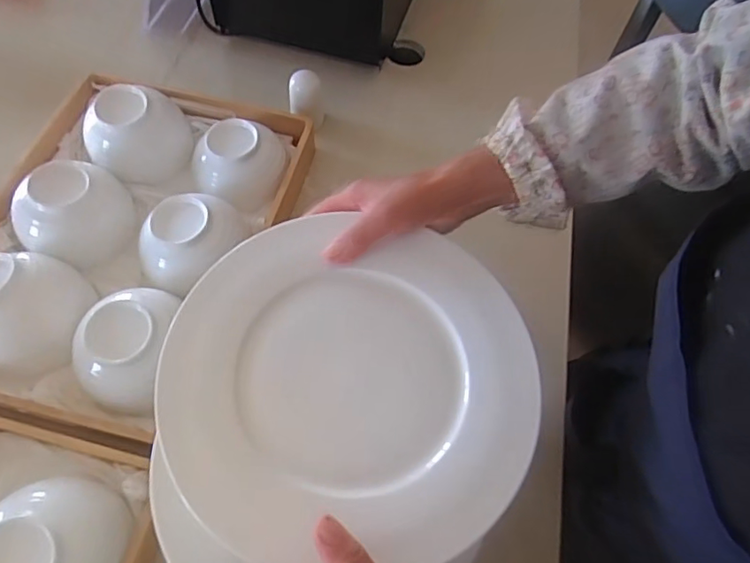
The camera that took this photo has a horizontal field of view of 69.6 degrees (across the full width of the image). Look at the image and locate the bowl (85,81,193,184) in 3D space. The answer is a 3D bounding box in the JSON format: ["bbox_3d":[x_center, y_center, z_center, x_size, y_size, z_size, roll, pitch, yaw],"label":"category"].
[{"bbox_3d":[-0.277,-0.174,0.634,0.117,0.078,0.104,-20,64,-14],"label":"bowl"}]

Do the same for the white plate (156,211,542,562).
[{"bbox_3d":[-0.020,0.068,0.372,0.247,0.022,0.233,2,61,-3],"label":"white plate"}]

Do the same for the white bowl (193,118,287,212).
[{"bbox_3d":[-0.157,-0.140,0.620,0.108,0.056,0.106,1,61,-3],"label":"white bowl"}]

